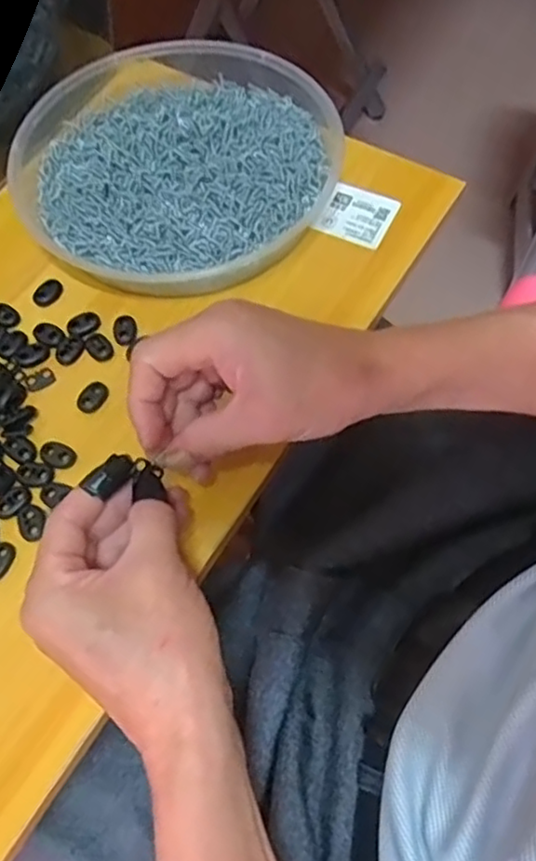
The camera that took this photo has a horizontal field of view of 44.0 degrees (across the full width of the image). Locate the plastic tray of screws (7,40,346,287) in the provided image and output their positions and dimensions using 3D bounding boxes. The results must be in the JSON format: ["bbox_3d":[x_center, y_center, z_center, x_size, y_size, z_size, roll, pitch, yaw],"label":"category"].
[{"bbox_3d":[-0.067,-0.191,0.470,0.205,0.030,0.221,31,69,17],"label":"plastic tray of screws"}]

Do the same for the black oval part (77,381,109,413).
[{"bbox_3d":[-0.109,-0.021,0.412,0.016,0.006,0.021,31,69,17],"label":"black oval part"}]

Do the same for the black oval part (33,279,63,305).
[{"bbox_3d":[-0.148,-0.093,0.449,0.015,0.004,0.021,27,68,15],"label":"black oval part"}]

